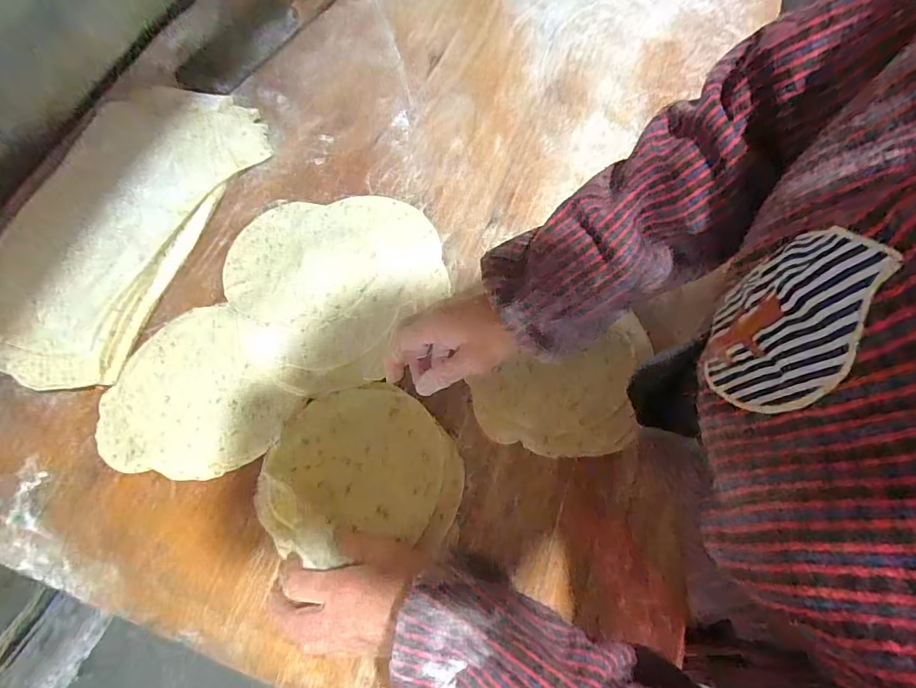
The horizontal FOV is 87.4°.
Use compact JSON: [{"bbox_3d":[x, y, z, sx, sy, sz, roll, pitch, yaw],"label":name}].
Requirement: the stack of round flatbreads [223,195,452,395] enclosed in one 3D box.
[{"bbox_3d":[-0.121,-0.073,0.499,0.215,0.020,0.227,-29,68,-12],"label":"stack of round flatbreads"}]

